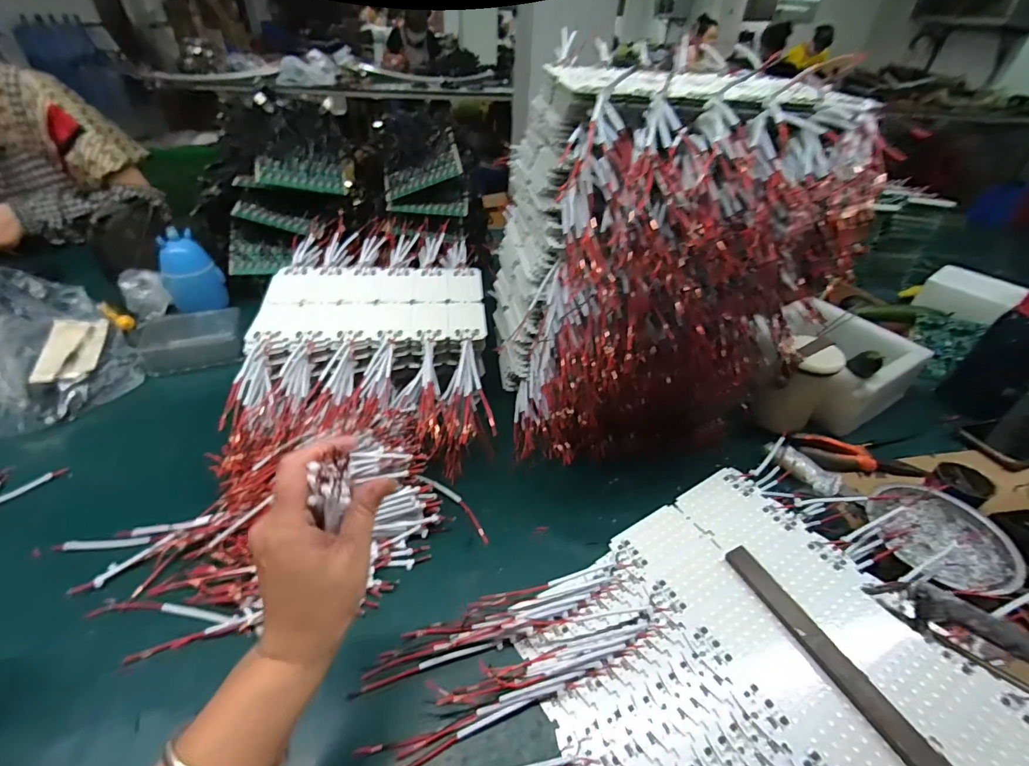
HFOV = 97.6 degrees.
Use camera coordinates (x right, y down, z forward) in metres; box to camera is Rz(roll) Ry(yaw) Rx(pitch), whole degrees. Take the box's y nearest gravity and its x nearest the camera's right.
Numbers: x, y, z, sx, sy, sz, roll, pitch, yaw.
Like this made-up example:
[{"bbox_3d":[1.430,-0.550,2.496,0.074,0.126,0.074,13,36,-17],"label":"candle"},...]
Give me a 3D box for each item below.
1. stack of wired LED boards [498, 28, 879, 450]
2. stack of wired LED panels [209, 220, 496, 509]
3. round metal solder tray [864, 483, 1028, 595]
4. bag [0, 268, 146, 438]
[{"bbox_3d":[0.151,-0.132,0.554,0.307,0.392,0.286,-1,41,-6],"label":"stack of wired LED boards"},{"bbox_3d":[-0.199,-0.081,0.664,0.300,0.128,0.444,-3,41,-7],"label":"stack of wired LED panels"},{"bbox_3d":[0.457,0.168,0.484,0.108,0.043,0.122,-11,43,-17],"label":"round metal solder tray"},{"bbox_3d":[-0.742,-0.046,0.620,0.333,0.077,0.296,30,47,28],"label":"bag"}]

